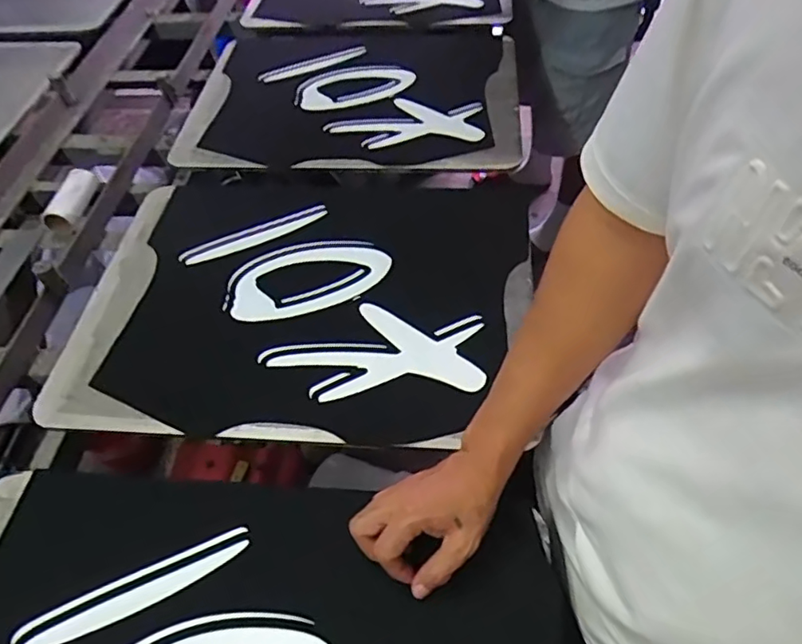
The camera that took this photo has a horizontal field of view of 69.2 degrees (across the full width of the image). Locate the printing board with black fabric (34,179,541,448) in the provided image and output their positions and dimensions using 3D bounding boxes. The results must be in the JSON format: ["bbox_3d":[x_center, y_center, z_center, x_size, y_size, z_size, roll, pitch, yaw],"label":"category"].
[{"bbox_3d":[-0.119,-0.048,0.740,0.552,0.026,0.428,2,52,6],"label":"printing board with black fabric"}]

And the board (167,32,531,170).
[{"bbox_3d":[-0.087,-0.411,1.024,0.567,0.035,0.453,-2,52,3],"label":"board"}]

